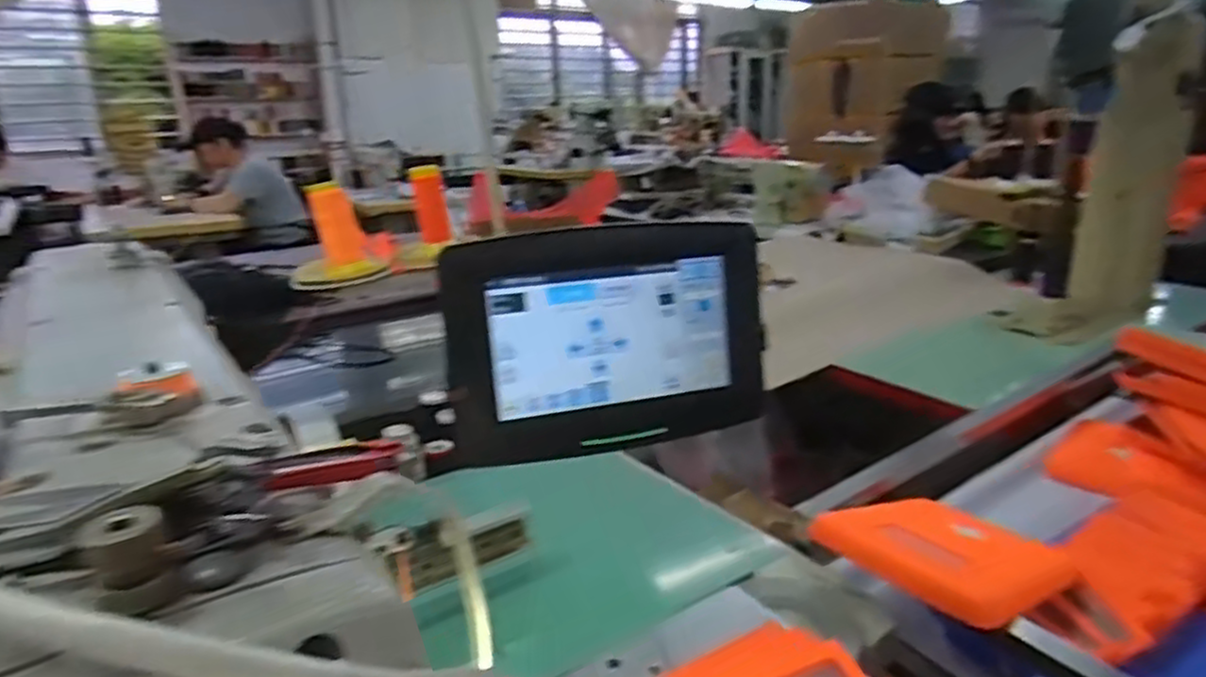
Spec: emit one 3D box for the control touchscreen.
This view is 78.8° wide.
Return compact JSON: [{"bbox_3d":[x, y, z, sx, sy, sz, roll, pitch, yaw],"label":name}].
[{"bbox_3d":[0.008,0.000,0.468,0.207,0.138,0.033,-7,19,-18],"label":"control touchscreen"}]

